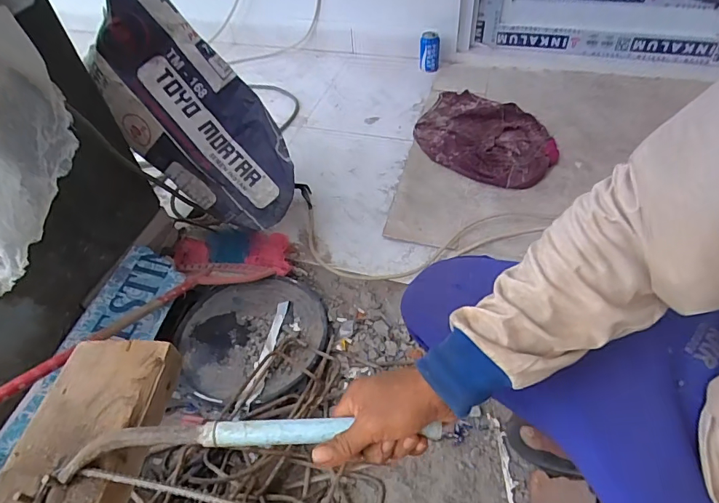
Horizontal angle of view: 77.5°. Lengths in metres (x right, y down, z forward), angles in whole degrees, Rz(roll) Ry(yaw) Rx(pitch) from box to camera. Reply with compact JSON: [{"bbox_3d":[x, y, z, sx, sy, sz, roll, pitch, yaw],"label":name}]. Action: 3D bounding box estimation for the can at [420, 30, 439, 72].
[{"bbox_3d":[0.244,-0.689,1.549,0.065,0.114,0.071,3,50,7],"label":"can"}]

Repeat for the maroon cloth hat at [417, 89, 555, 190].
[{"bbox_3d":[0.356,-0.335,1.265,0.392,0.030,0.384,22,55,22],"label":"maroon cloth hat"}]

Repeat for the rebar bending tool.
[{"bbox_3d":[-0.097,0.172,0.409,0.338,0.024,0.039,-4,49,-1],"label":"rebar bending tool"}]

